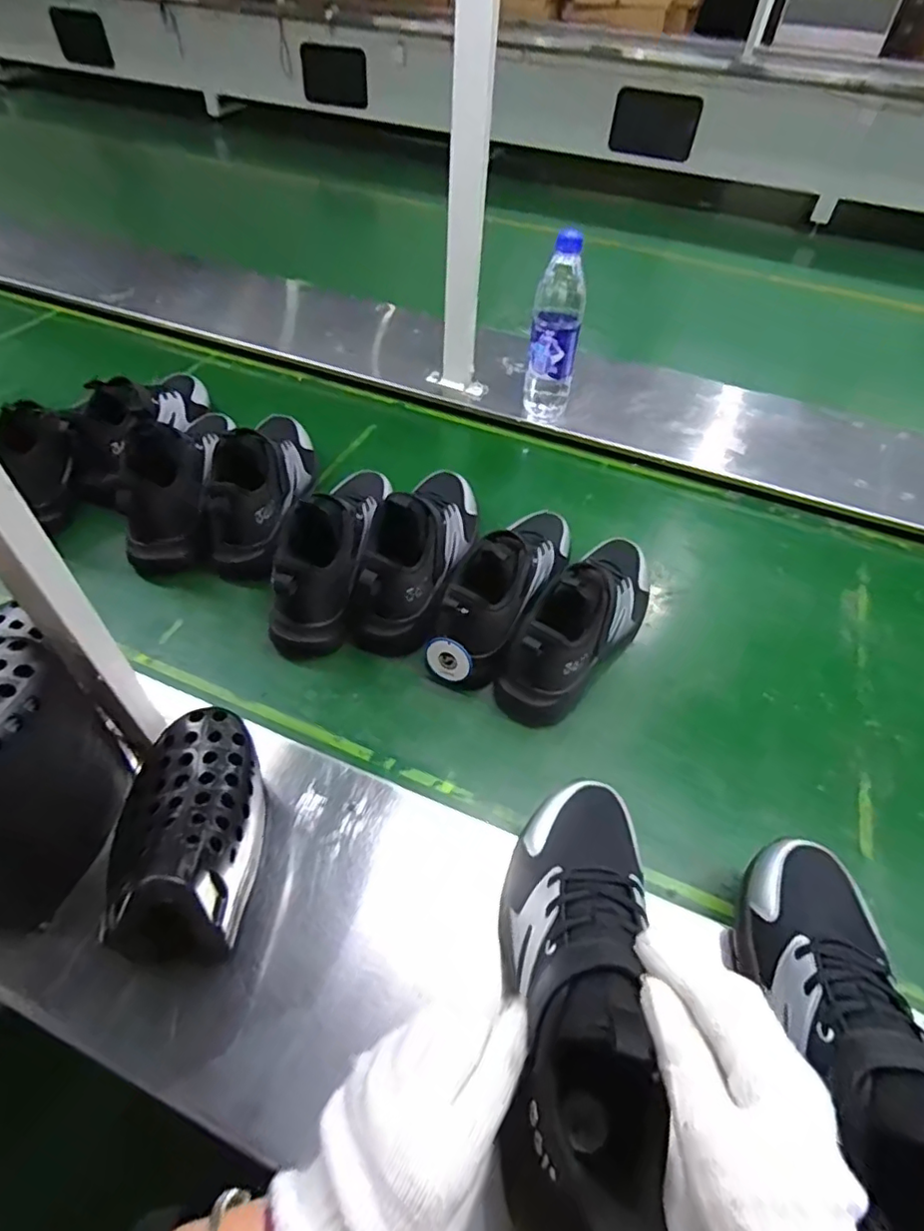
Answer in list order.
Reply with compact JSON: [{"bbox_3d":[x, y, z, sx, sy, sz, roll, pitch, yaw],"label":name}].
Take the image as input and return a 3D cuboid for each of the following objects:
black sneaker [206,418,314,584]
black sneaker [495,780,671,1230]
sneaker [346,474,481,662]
[{"bbox_3d":[-0.233,-0.168,0.689,0.083,0.126,0.253,6,50,2],"label":"black sneaker"},{"bbox_3d":[0.069,0.212,0.347,0.083,0.114,0.248,6,36,2],"label":"black sneaker"},{"bbox_3d":[-0.045,-0.085,0.637,0.085,0.118,0.249,12,51,7],"label":"sneaker"}]

